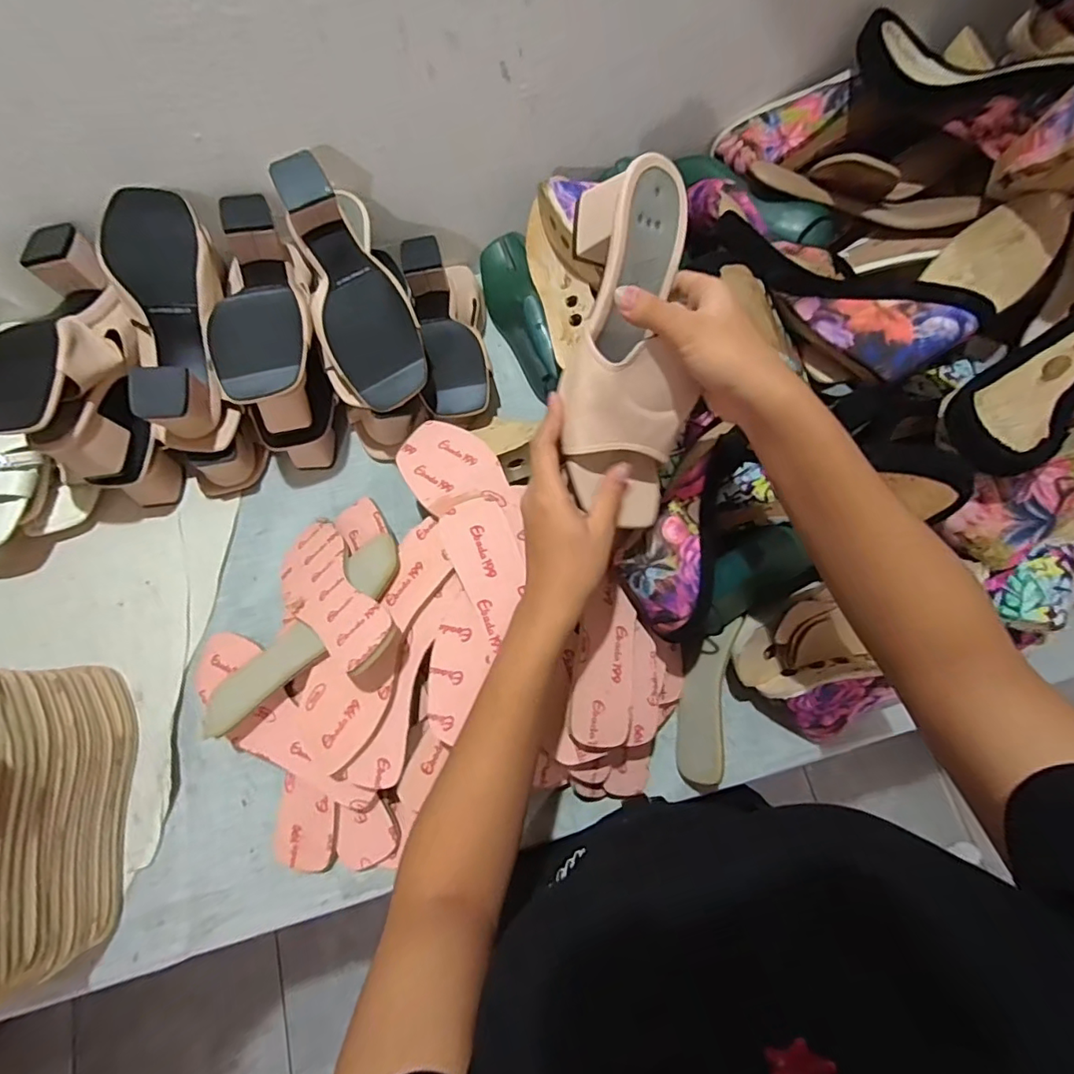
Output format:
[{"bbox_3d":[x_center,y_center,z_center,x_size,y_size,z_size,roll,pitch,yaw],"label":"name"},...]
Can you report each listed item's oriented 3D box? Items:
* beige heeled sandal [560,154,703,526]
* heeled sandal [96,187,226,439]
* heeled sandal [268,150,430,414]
[{"bbox_3d":[0.062,-0.122,0.364,0.084,0.063,0.224,-2,98,-2],"label":"beige heeled sandal"},{"bbox_3d":[-0.351,-0.216,0.526,0.089,0.089,0.237,-8,88,-4],"label":"heeled sandal"},{"bbox_3d":[-0.188,-0.246,0.551,0.100,0.086,0.243,-21,90,-8],"label":"heeled sandal"}]

